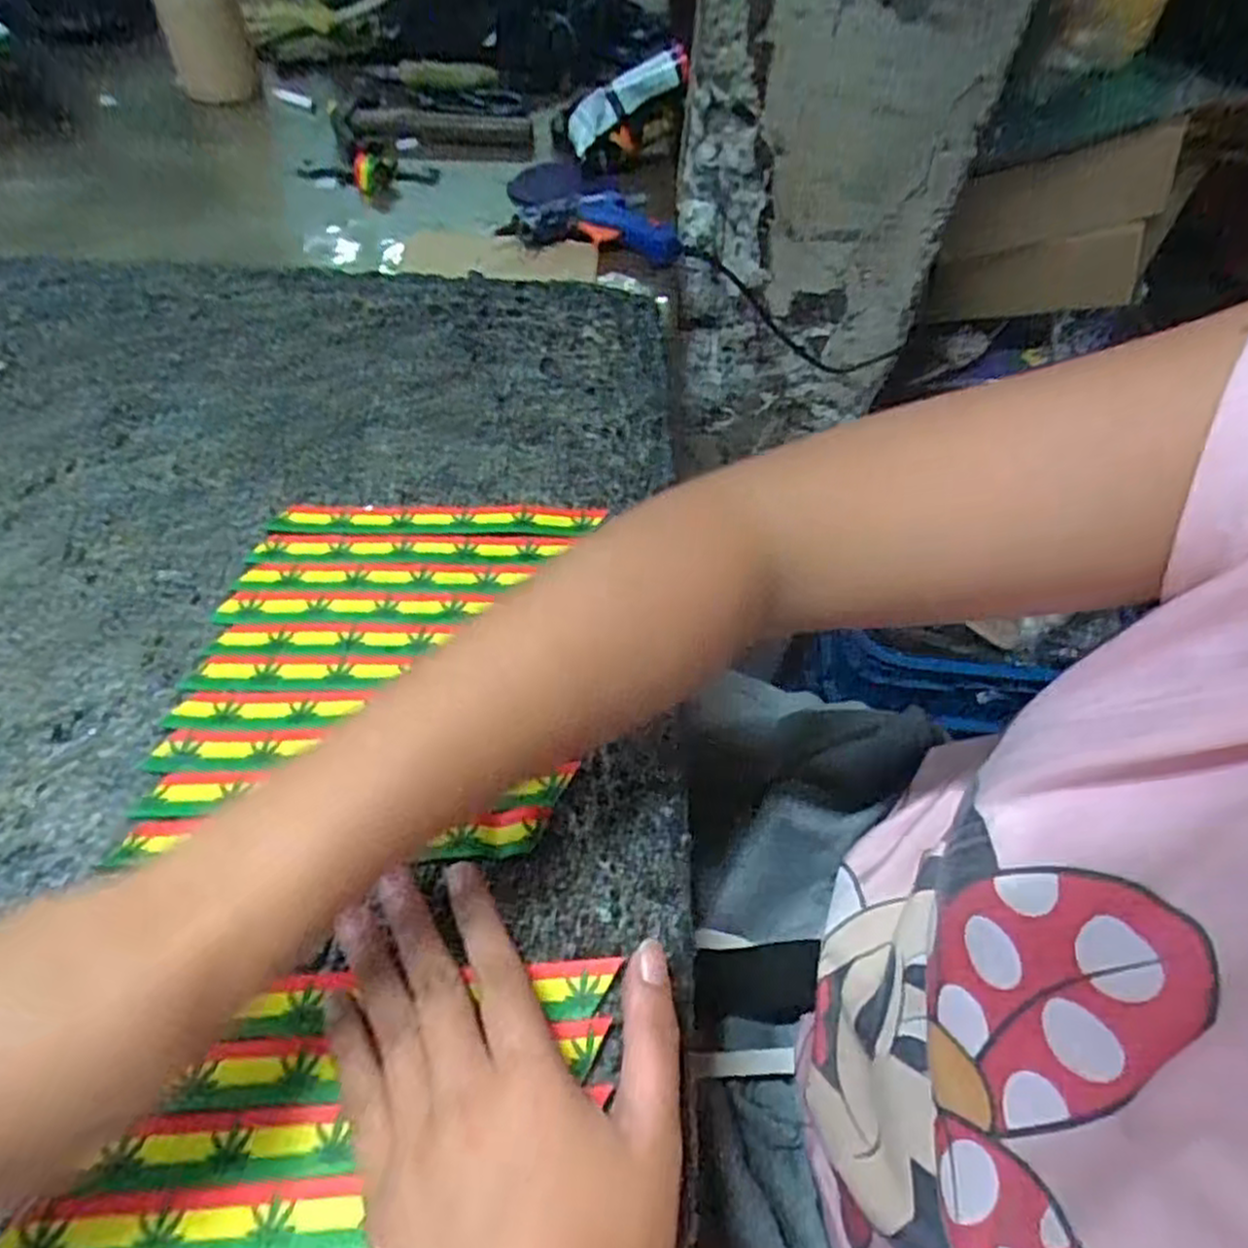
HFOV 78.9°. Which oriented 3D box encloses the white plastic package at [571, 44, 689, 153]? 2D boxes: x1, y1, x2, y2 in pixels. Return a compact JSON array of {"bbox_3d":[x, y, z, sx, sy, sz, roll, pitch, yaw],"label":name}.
[{"bbox_3d":[0.000,-0.471,0.680,0.030,0.033,0.153,-32,26,-24],"label":"white plastic package"}]

